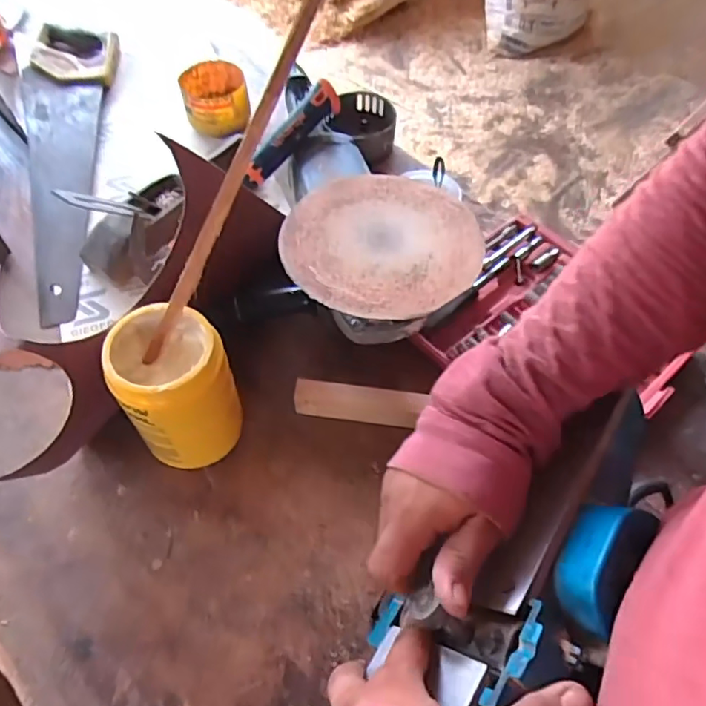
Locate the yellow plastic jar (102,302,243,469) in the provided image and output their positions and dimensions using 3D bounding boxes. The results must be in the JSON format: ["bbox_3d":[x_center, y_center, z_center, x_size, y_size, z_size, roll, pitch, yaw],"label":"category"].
[{"bbox_3d":[-0.151,0.035,0.509,0.087,0.147,0.089,0,57,0],"label":"yellow plastic jar"}]

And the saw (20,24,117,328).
[{"bbox_3d":[-0.412,-0.271,0.783,0.128,0.031,0.551,-6,57,-4],"label":"saw"}]

